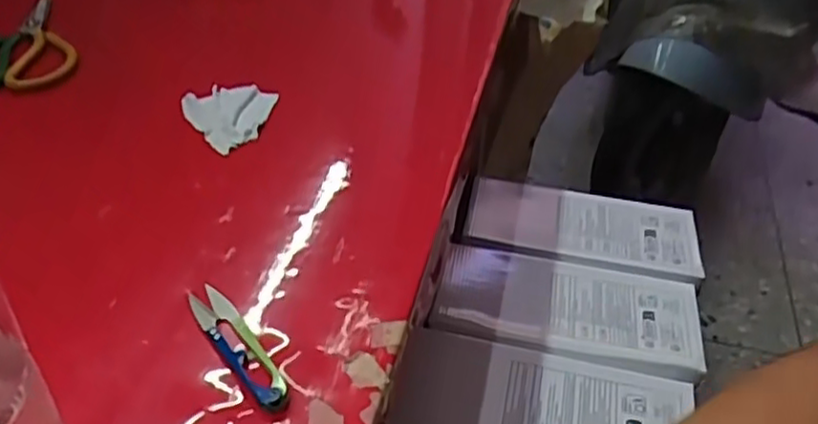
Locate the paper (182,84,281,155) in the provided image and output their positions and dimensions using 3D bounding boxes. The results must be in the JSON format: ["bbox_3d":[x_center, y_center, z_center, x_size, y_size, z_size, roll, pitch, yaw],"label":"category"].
[{"bbox_3d":[-0.146,-0.076,0.551,0.069,0.010,0.065,18,59,20],"label":"paper"}]

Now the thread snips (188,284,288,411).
[{"bbox_3d":[-0.096,0.074,0.395,0.021,0.008,0.098,-22,46,-28],"label":"thread snips"}]

